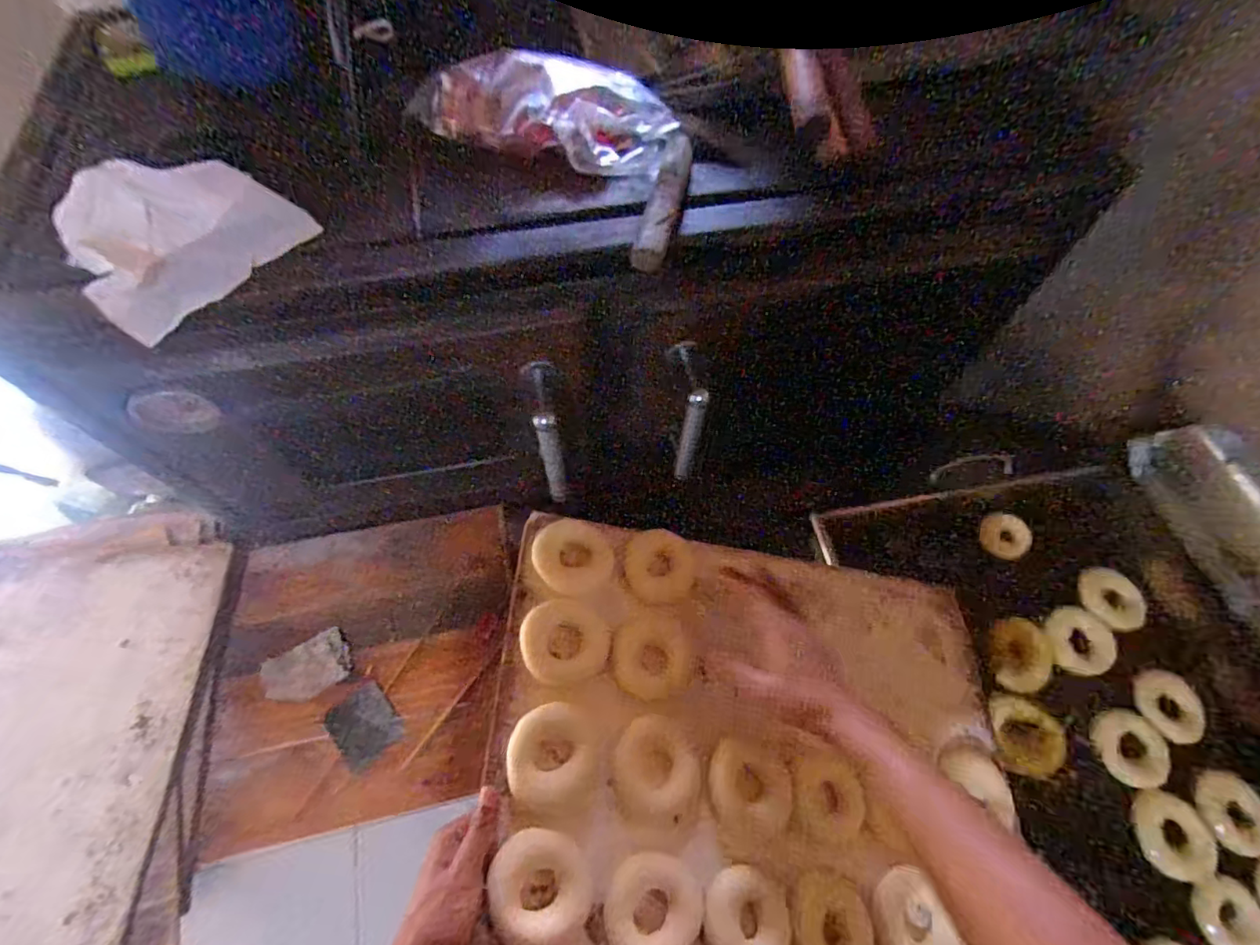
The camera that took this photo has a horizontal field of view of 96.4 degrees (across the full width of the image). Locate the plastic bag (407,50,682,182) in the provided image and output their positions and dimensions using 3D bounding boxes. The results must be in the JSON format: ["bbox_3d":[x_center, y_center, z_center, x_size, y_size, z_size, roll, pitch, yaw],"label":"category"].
[{"bbox_3d":[-0.097,-0.399,0.621,0.279,0.086,0.149,31,65,14],"label":"plastic bag"}]

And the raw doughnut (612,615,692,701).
[{"bbox_3d":[0.024,0.195,0.599,0.078,0.015,0.084,10,62,4],"label":"raw doughnut"}]

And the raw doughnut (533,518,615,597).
[{"bbox_3d":[-0.065,0.096,0.633,0.087,0.015,0.087,6,67,-15],"label":"raw doughnut"}]

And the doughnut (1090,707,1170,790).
[{"bbox_3d":[0.676,0.372,0.764,0.099,0.030,0.092,-6,62,-5],"label":"doughnut"}]

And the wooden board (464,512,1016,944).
[{"bbox_3d":[0.152,0.277,0.586,0.563,0.034,0.405,12,58,-13],"label":"wooden board"}]

